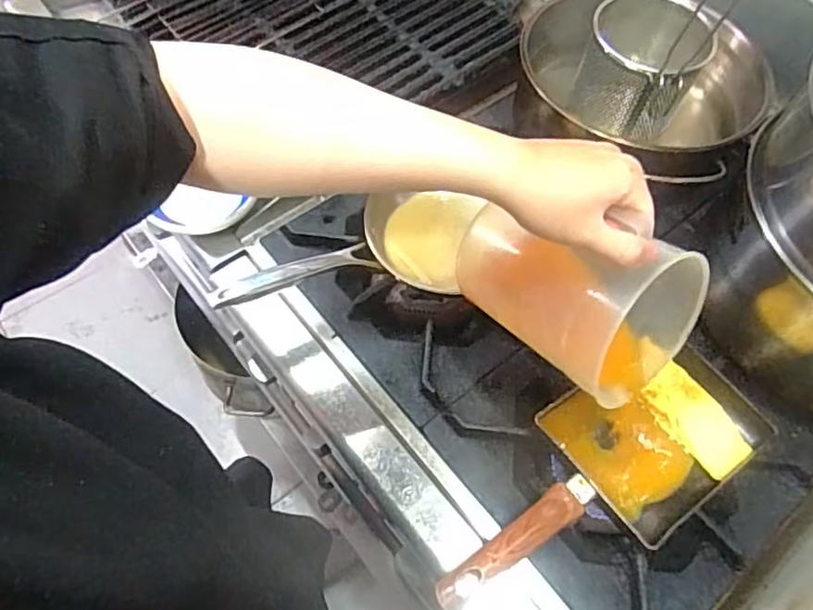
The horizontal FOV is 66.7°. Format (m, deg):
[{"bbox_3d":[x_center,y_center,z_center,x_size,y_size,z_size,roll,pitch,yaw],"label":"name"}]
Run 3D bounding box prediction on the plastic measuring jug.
[{"bbox_3d":[0.153,-0.025,0.560,0.160,0.137,0.188,-3,36,-44],"label":"plastic measuring jug"}]

